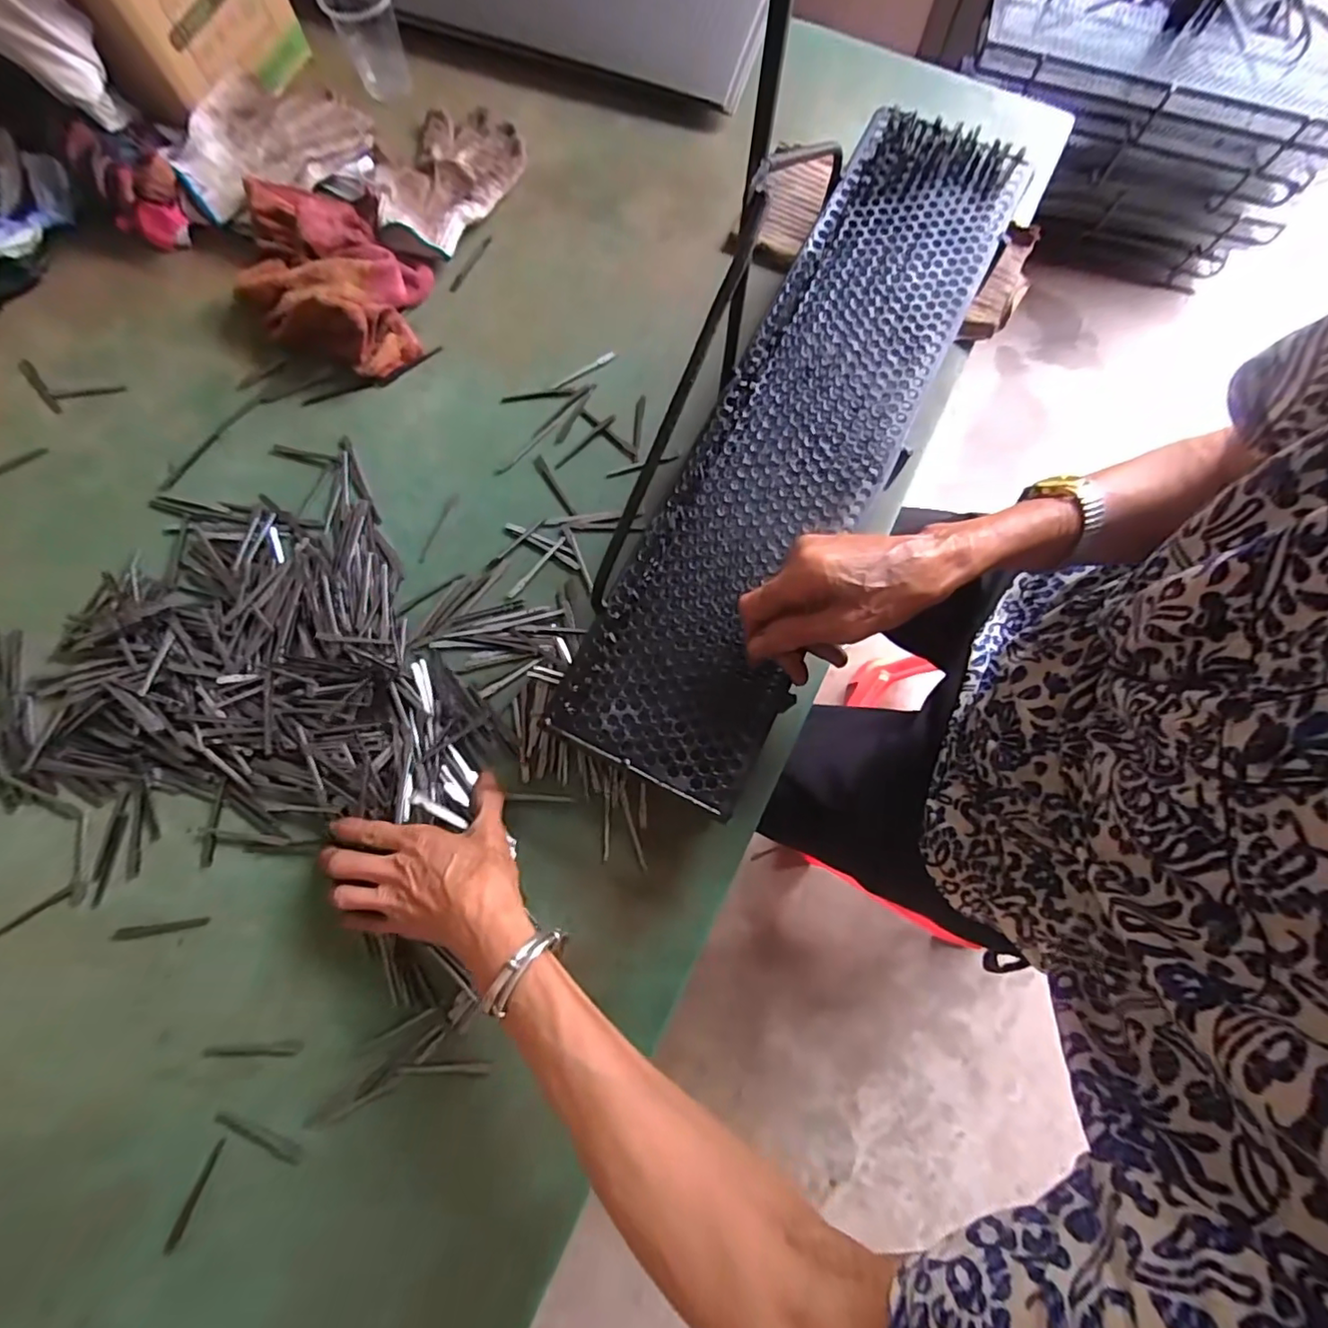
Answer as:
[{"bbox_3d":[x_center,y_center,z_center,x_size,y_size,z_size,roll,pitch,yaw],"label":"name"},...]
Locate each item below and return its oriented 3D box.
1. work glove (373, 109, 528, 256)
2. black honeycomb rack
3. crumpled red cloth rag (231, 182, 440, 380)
[{"bbox_3d":[-0.213,-0.478,0.574,0.117,0.028,0.167,21,77,4],"label":"work glove"},{"bbox_3d":[0.109,-0.181,0.444,0.142,0.018,0.577,27,80,6],"label":"black honeycomb rack"},{"bbox_3d":[-0.310,-0.359,0.535,0.213,0.048,0.147,41,80,8],"label":"crumpled red cloth rag"}]

